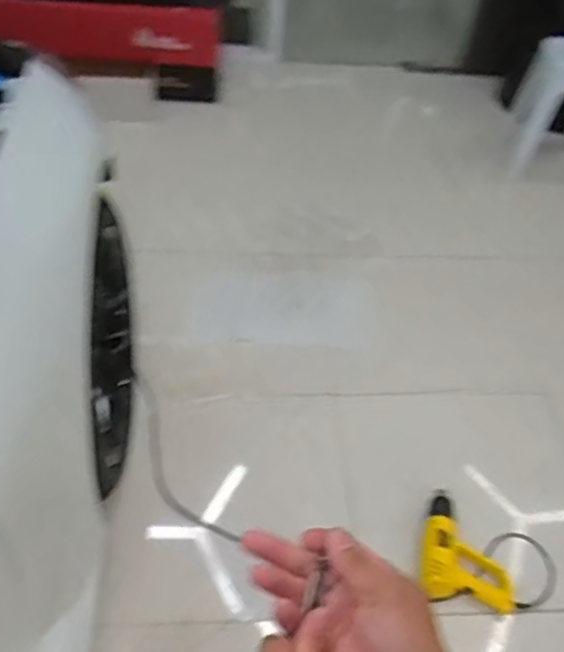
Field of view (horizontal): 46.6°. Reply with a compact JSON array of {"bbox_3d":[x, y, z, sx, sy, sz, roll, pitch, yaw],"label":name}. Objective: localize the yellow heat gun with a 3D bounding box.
[{"bbox_3d":[0.427,0.495,1.494,0.222,0.074,0.259,8,46,2],"label":"yellow heat gun"}]

